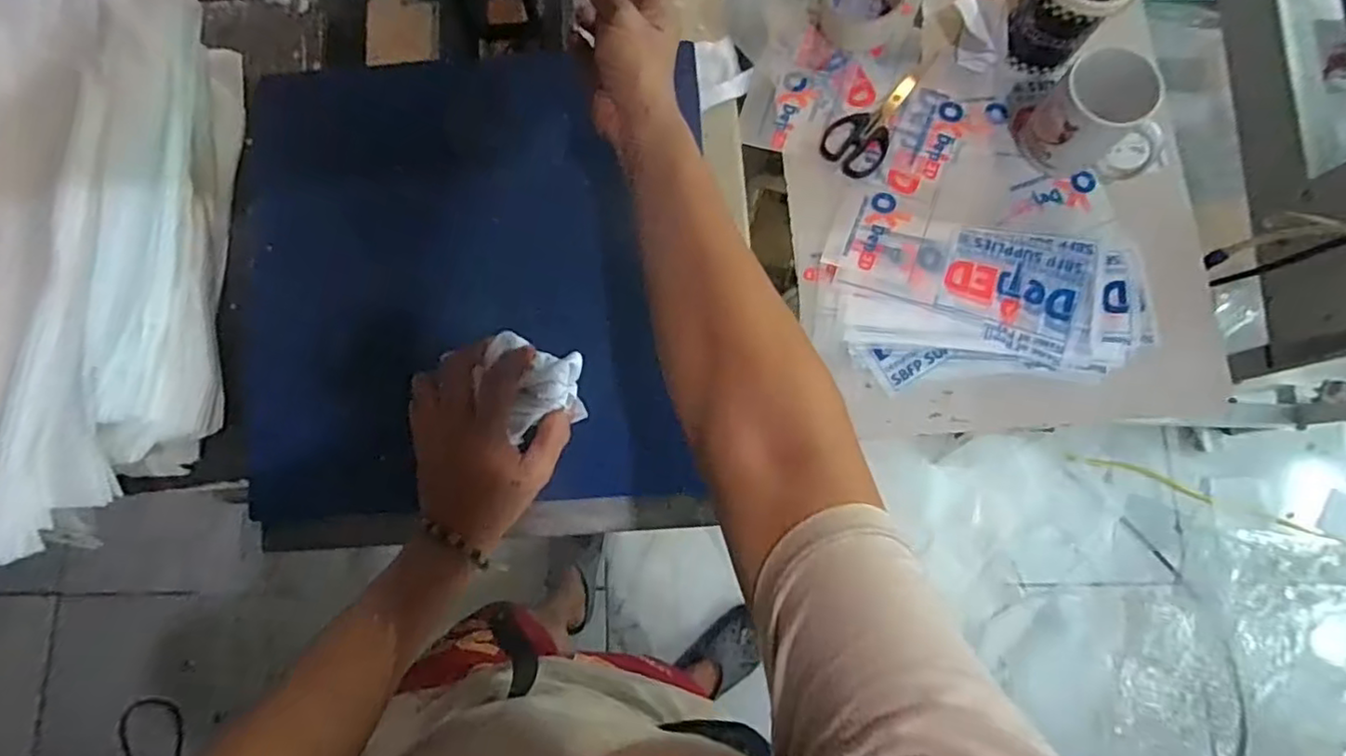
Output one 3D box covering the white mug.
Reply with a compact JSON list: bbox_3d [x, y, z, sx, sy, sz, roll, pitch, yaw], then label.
[{"bbox_3d":[0.403,-0.244,0.610,0.112,0.097,0.073,15,80,4],"label":"white mug"}]

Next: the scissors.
[{"bbox_3d":[0.214,-0.284,0.674,0.064,0.004,0.158,31,82,7],"label":"scissors"}]

